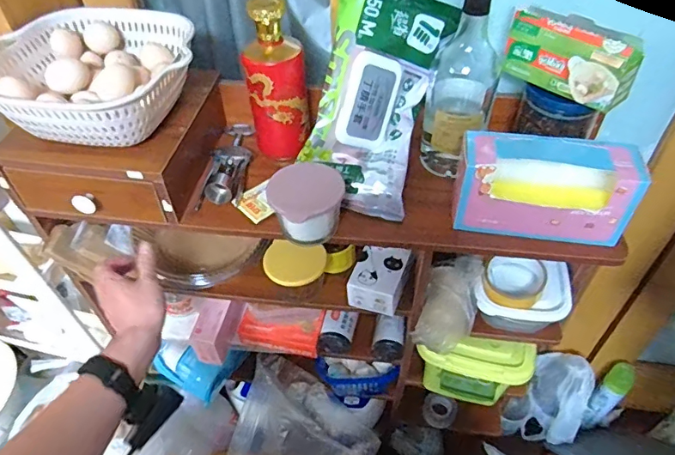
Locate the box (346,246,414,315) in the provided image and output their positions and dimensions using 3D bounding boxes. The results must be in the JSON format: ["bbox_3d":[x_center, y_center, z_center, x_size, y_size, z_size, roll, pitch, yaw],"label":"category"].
[{"bbox_3d":[0.066,0.074,0.718,0.079,0.045,0.097,16,49,17],"label":"box"}]

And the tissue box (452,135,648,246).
[{"bbox_3d":[0.243,-0.048,0.570,0.197,0.101,0.077,5,46,7],"label":"tissue box"}]

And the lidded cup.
[{"bbox_3d":[-0.037,-0.026,0.591,0.087,0.072,0.077,-12,47,-10],"label":"lidded cup"}]

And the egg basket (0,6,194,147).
[{"bbox_3d":[-0.303,-0.196,0.609,0.236,0.073,0.225,-1,46,1],"label":"egg basket"}]

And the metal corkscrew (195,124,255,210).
[{"bbox_3d":[-0.156,-0.104,0.705,0.056,0.030,0.195,1,46,2],"label":"metal corkscrew"}]

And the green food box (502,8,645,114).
[{"bbox_3d":[0.275,-0.204,0.570,0.049,0.080,0.148,-32,53,-26],"label":"green food box"}]

